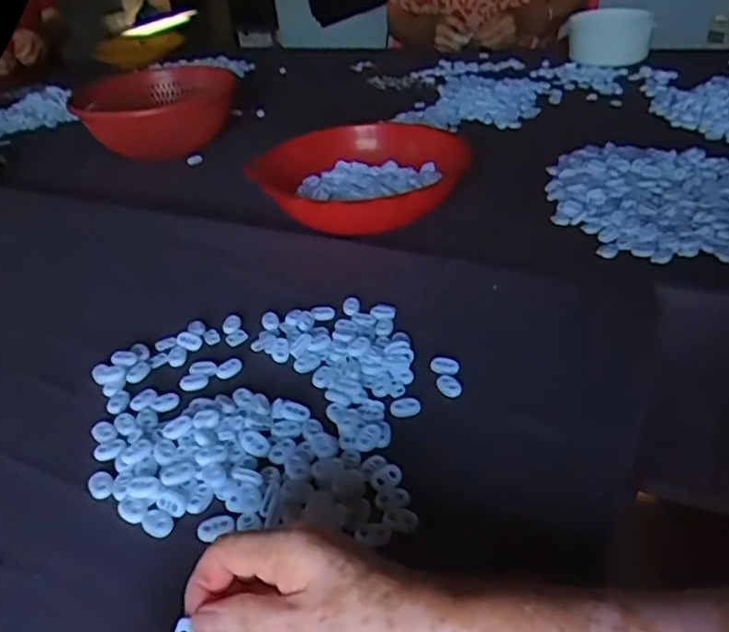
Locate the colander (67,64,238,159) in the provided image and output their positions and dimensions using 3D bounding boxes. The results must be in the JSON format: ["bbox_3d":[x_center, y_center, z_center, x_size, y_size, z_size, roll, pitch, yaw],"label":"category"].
[{"bbox_3d":[-0.311,-0.324,0.995,0.187,0.104,0.202,3,36,12],"label":"colander"}]

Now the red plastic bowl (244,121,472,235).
[{"bbox_3d":[-0.009,-0.158,0.749,0.225,0.062,0.225,-4,35,3],"label":"red plastic bowl"}]

